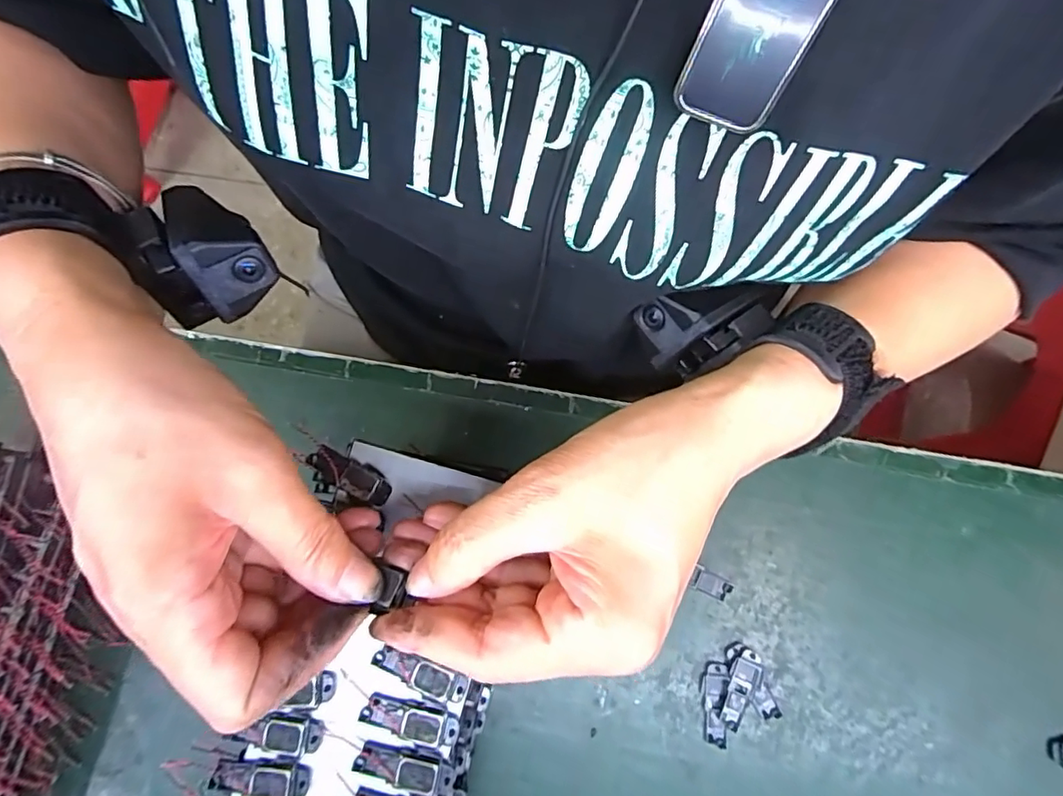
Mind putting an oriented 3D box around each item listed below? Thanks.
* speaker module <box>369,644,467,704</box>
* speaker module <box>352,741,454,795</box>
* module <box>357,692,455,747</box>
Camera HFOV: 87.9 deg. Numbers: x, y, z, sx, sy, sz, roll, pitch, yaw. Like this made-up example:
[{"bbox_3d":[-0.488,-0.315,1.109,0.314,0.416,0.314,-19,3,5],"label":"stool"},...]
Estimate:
[{"bbox_3d":[-0.047,0.115,0.229,0.040,0.004,0.012,25,78,4],"label":"speaker module"},{"bbox_3d":[-0.052,0.150,0.222,0.040,0.005,0.012,13,78,2],"label":"speaker module"},{"bbox_3d":[-0.050,0.132,0.226,0.040,0.005,0.014,12,78,2],"label":"module"}]

